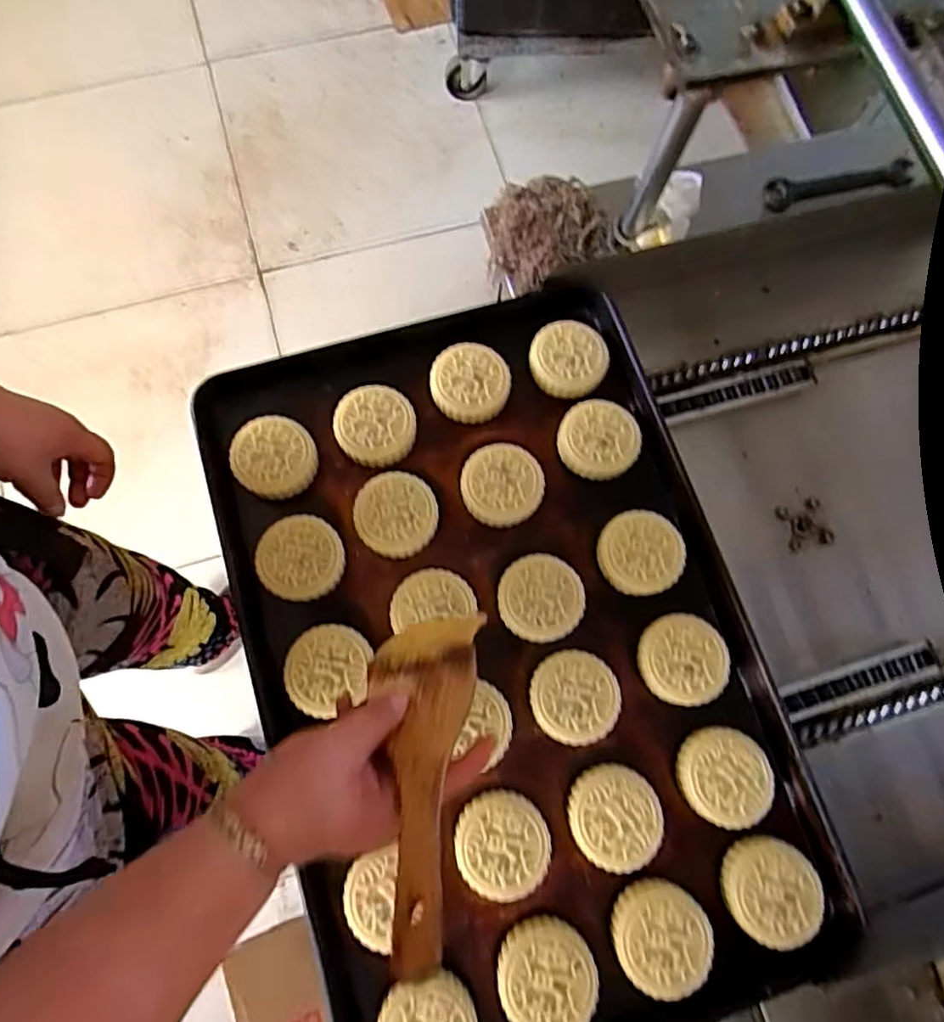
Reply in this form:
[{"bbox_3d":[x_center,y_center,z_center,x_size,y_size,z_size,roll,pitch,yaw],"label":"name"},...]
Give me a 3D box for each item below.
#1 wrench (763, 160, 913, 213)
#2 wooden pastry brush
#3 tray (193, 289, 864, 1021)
[{"bbox_3d":[0.418,-0.371,0.695,0.177,0.016,0.030,-12,78,-4],"label":"wrench"},{"bbox_3d":[-0.031,0.147,0.365,0.073,0.014,0.215,-1,38,-1],"label":"wooden pastry brush"},{"bbox_3d":[0.027,0.112,0.509,0.401,0.048,0.582,-17,78,-5],"label":"tray"}]

